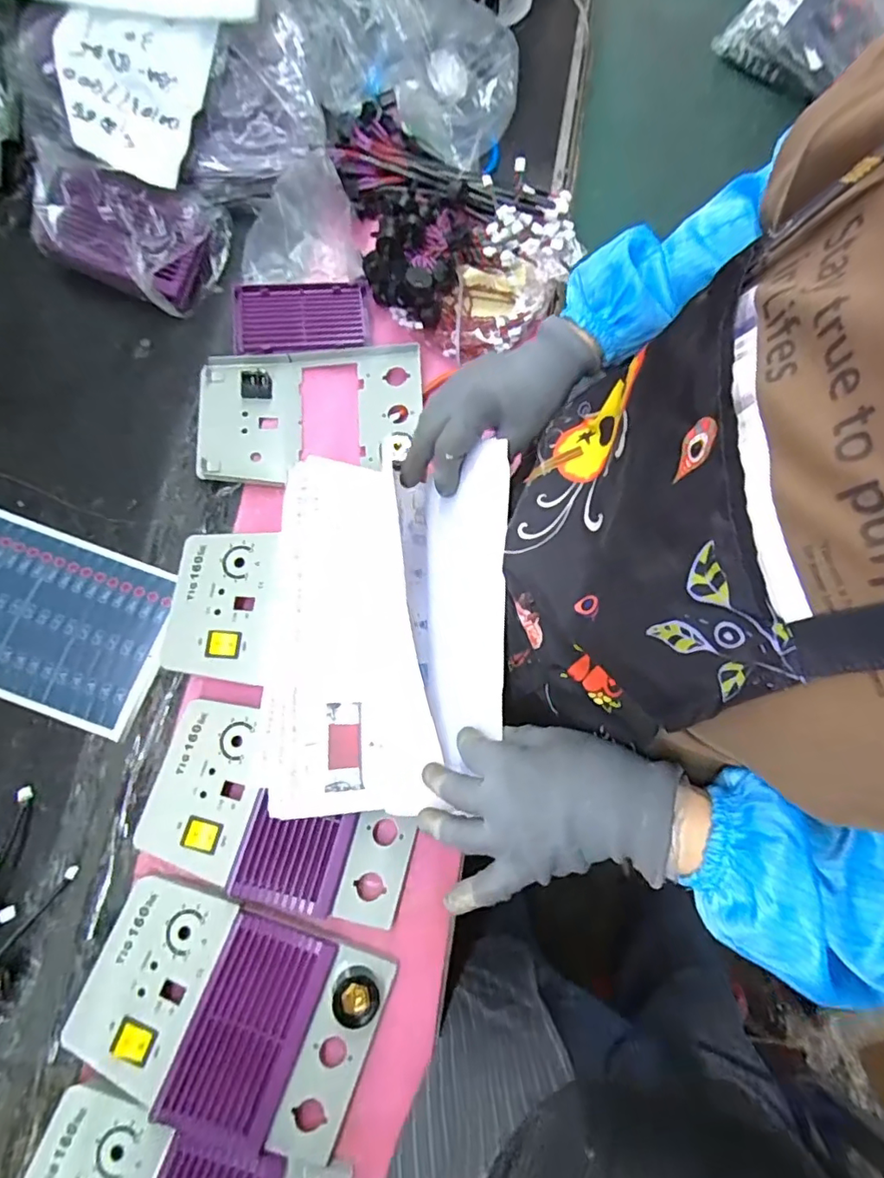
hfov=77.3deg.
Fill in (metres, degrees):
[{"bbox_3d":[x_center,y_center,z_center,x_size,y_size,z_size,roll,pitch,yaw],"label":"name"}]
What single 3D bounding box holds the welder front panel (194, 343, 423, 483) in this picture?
[{"bbox_3d":[-0.144,-0.189,0.584,0.238,0.028,0.154,1,77,-5],"label":"welder front panel"}]

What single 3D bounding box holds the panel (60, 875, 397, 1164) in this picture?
[{"bbox_3d":[-0.174,0.348,0.452,0.235,0.033,0.152,20,76,-1],"label":"panel"}]

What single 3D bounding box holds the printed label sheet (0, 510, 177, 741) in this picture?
[{"bbox_3d":[-0.393,0.025,0.536,0.250,0.008,0.162,21,77,2],"label":"printed label sheet"}]

